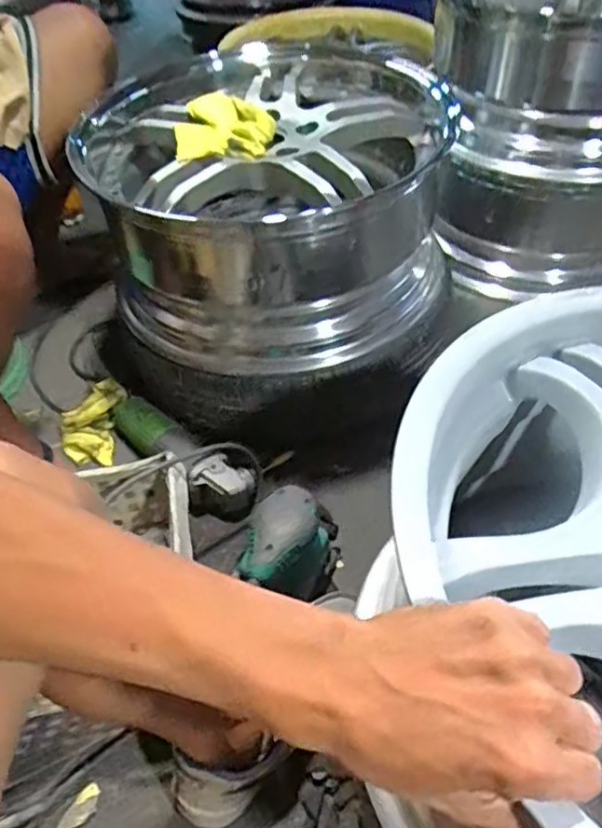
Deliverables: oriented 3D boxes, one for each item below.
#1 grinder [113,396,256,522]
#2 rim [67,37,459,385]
[{"bbox_3d":[-0.173,0.044,0.946,0.105,0.085,0.271,-32,53,-23],"label":"grinder"},{"bbox_3d":[-0.054,-0.321,0.976,0.483,0.249,0.516,-20,49,-14],"label":"rim"}]

